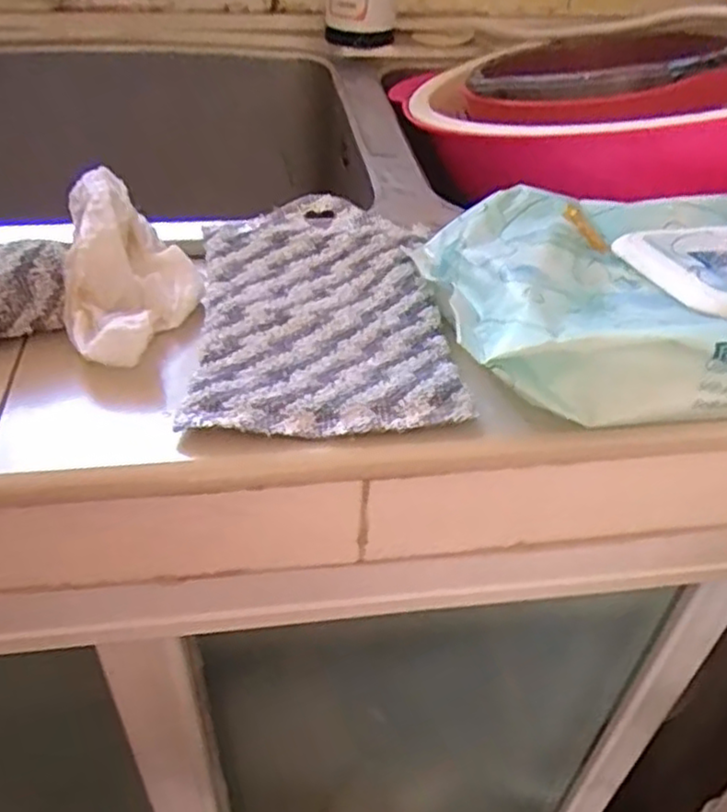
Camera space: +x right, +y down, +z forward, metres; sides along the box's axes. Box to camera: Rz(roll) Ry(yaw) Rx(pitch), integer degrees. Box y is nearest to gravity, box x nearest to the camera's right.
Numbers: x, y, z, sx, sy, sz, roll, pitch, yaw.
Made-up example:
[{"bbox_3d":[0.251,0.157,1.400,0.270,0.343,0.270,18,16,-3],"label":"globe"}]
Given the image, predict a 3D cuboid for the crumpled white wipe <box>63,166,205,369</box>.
[{"bbox_3d":[-0.083,-0.055,0.258,0.044,0.036,0.078,-8,42,-13],"label":"crumpled white wipe"}]

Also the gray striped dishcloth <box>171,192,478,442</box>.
[{"bbox_3d":[-0.016,-0.038,0.270,0.086,0.014,0.129,-2,41,-5],"label":"gray striped dishcloth"}]

